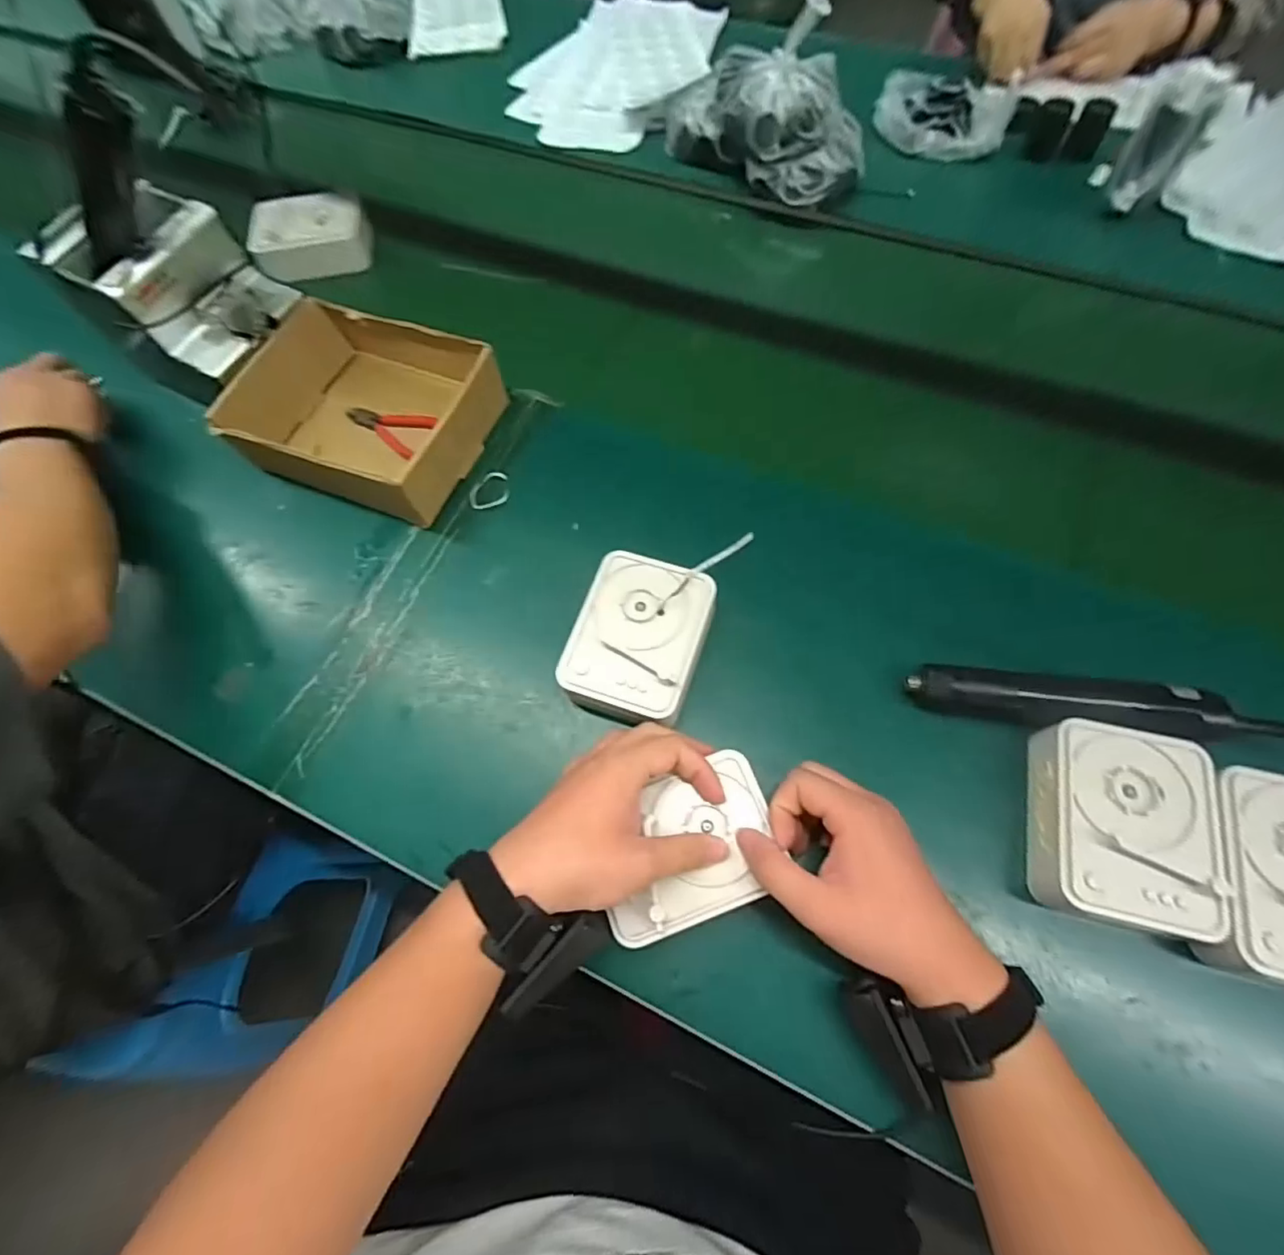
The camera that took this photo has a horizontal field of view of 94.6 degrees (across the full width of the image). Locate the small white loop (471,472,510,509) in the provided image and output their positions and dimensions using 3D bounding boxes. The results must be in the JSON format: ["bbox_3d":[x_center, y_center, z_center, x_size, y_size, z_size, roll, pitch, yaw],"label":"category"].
[{"bbox_3d":[-0.148,-0.135,0.576,0.038,0.010,0.035,-11,66,-1],"label":"small white loop"}]

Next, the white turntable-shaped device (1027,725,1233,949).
[{"bbox_3d":[0.323,0.135,0.400,0.099,0.044,0.129,12,67,9],"label":"white turntable-shaped device"}]

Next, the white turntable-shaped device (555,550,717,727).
[{"bbox_3d":[-0.002,0.014,0.485,0.101,0.055,0.129,17,68,10],"label":"white turntable-shaped device"}]

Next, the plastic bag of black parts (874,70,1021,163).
[{"bbox_3d":[0.388,-0.667,0.767,0.166,0.039,0.110,25,70,14],"label":"plastic bag of black parts"}]

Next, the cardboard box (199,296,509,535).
[{"bbox_3d":[-0.266,-0.212,0.582,0.218,0.079,0.181,16,68,10],"label":"cardboard box"}]

